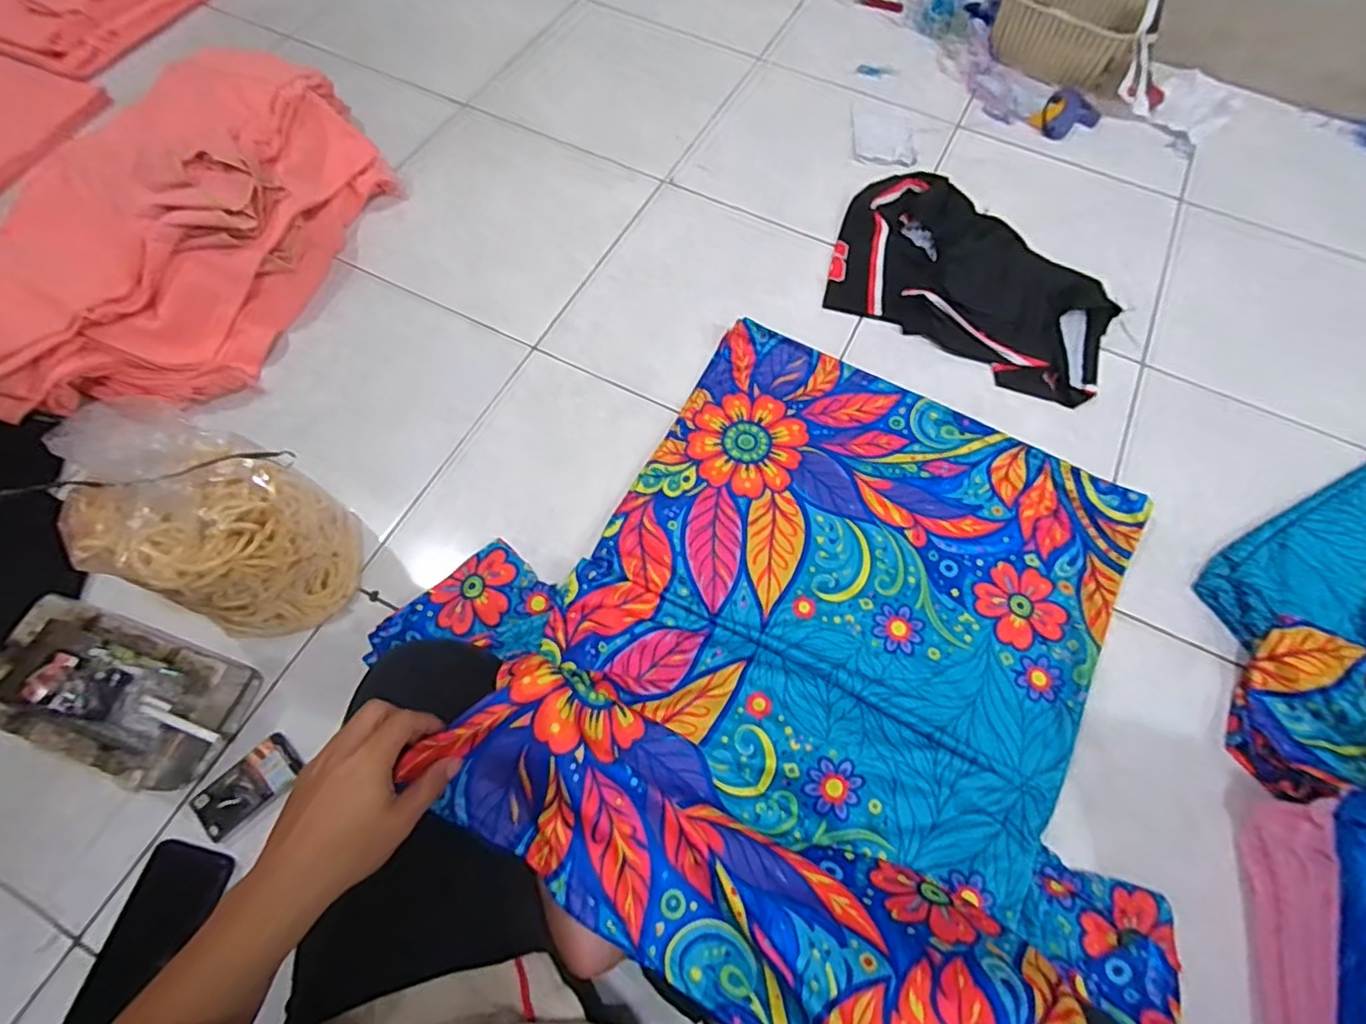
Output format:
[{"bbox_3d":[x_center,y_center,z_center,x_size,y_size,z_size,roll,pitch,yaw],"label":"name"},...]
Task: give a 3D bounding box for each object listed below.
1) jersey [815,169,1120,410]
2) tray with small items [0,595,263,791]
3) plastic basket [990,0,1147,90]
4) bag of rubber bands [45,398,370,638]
[{"bbox_3d":[0.444,-0.361,0.948,0.434,0.039,0.304,28,68,10],"label":"jersey"},{"bbox_3d":[-0.583,0.184,0.640,0.229,0.083,0.129,18,65,7],"label":"tray with small items"},{"bbox_3d":[0.715,-0.921,1.169,0.248,0.103,0.198,29,68,10],"label":"plastic basket"},{"bbox_3d":[-0.455,0.020,0.621,0.161,0.239,0.159,15,65,6],"label":"bag of rubber bands"}]

